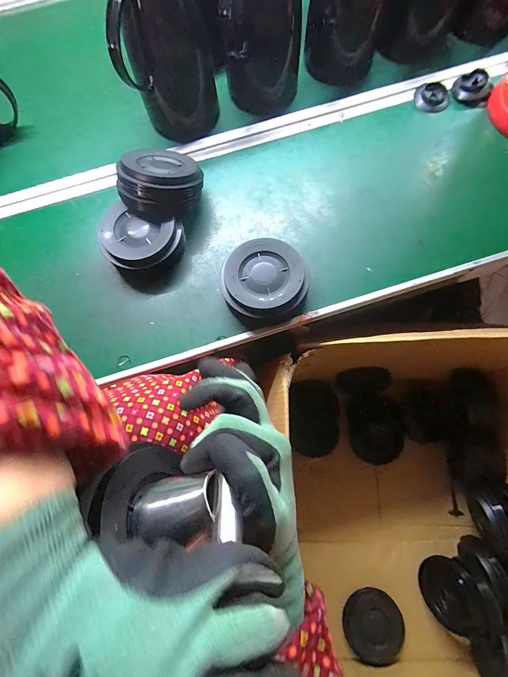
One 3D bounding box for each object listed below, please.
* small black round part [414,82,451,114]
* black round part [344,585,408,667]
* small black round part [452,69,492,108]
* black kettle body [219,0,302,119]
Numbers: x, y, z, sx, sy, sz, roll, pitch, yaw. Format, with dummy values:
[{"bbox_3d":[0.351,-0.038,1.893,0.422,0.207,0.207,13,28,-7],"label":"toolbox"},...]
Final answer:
[{"bbox_3d":[0.317,-0.426,0.536,0.058,0.011,0.055,0,78,1],"label":"small black round part"},{"bbox_3d":[0.258,0.618,0.643,0.122,0.021,0.127,-1,73,3],"label":"black round part"},{"bbox_3d":[0.384,-0.439,0.531,0.063,0.024,0.056,36,78,13],"label":"small black round part"},{"bbox_3d":[0.007,-0.564,0.508,0.131,0.226,0.241,-5,74,3],"label":"black kettle body"}]

